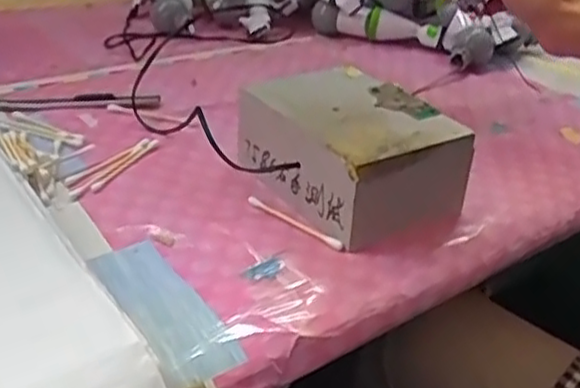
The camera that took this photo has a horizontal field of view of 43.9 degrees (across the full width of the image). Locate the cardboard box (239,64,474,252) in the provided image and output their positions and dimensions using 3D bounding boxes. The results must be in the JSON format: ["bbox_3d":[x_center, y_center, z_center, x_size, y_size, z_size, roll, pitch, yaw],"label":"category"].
[{"bbox_3d":[0.034,-0.030,0.460,0.101,0.056,0.127,-16,37,-27],"label":"cardboard box"}]

